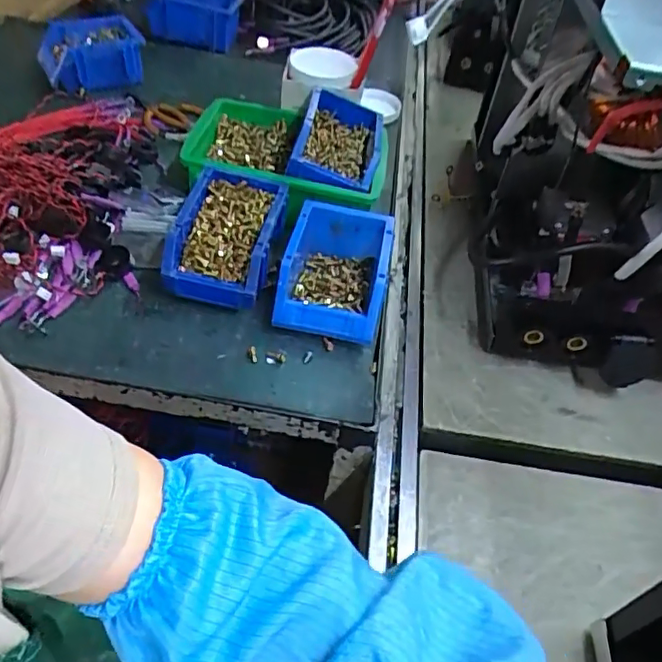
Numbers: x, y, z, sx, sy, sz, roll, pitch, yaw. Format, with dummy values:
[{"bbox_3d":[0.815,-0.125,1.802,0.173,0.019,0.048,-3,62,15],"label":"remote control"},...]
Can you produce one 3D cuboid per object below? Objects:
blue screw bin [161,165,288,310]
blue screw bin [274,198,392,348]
[{"bbox_3d":[-0.117,-0.105,0.641,0.110,0.078,0.161,12,47,3],"label":"blue screw bin"},{"bbox_3d":[0.006,-0.067,0.620,0.111,0.063,0.157,10,47,2],"label":"blue screw bin"}]

